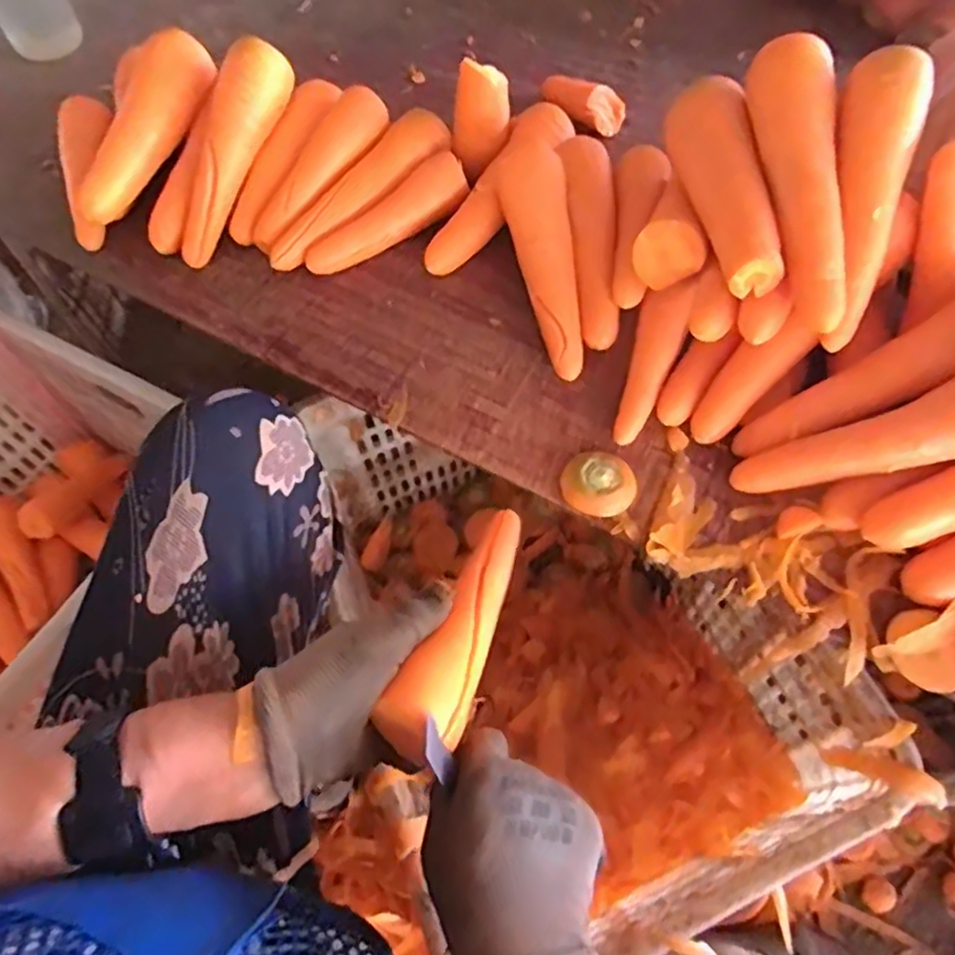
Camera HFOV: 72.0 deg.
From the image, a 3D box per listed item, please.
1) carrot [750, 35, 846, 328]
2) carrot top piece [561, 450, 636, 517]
[{"bbox_3d":[0.226,-0.208,0.454,0.043,0.037,0.216,-3,80,0],"label":"carrot"},{"bbox_3d":[0.093,0.004,0.499,0.053,0.013,0.049,-1,61,1],"label":"carrot top piece"}]

